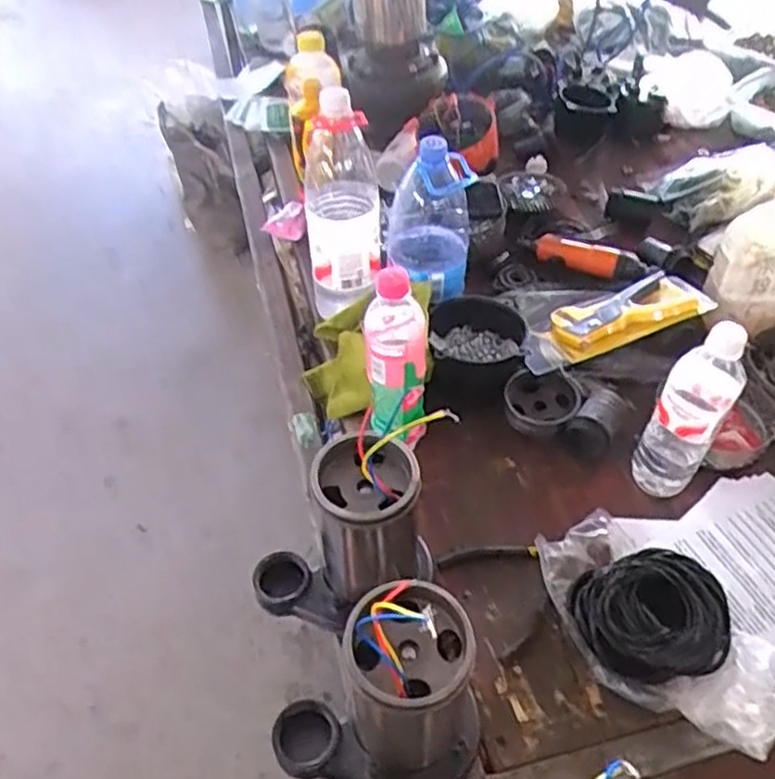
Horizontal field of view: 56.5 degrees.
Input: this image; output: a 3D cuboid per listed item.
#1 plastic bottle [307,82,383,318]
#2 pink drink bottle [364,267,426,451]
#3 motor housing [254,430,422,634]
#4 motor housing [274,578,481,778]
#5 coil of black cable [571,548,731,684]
[{"bbox_3d":[-0.054,-0.208,0.878,0.086,0.284,0.074,-5,49,-3],"label":"plastic bottle"},{"bbox_3d":[0.009,-0.020,0.757,0.062,0.229,0.061,-1,49,0],"label":"pink drink bottle"},{"bbox_3d":[-0.050,0.126,0.641,0.152,0.192,0.085,-13,50,-10],"label":"motor housing"},{"bbox_3d":[-0.013,0.244,0.556,0.155,0.192,0.088,-15,50,-12],"label":"motor housing"},{"bbox_3d":[0.241,0.207,0.664,0.124,0.068,0.110,-1,49,0],"label":"coil of black cable"}]

